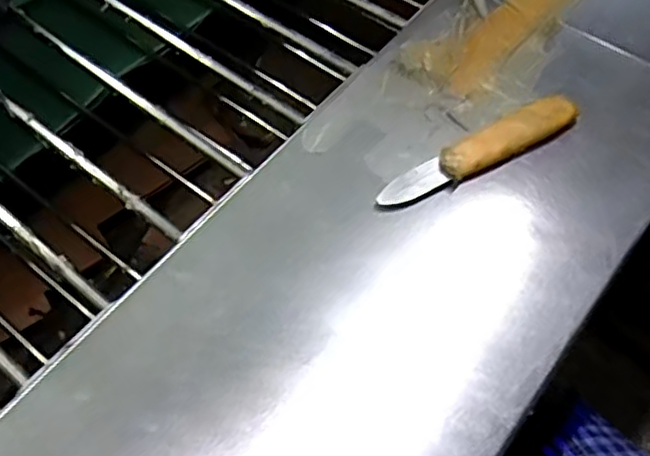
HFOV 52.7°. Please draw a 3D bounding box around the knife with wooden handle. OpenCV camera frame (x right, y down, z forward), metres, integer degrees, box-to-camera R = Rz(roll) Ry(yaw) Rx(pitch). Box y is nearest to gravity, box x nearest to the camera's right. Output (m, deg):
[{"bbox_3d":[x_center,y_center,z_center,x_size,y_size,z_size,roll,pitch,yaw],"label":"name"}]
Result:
[{"bbox_3d":[0.109,-0.054,0.462,0.156,0.018,0.027,-26,60,-16],"label":"knife with wooden handle"}]

